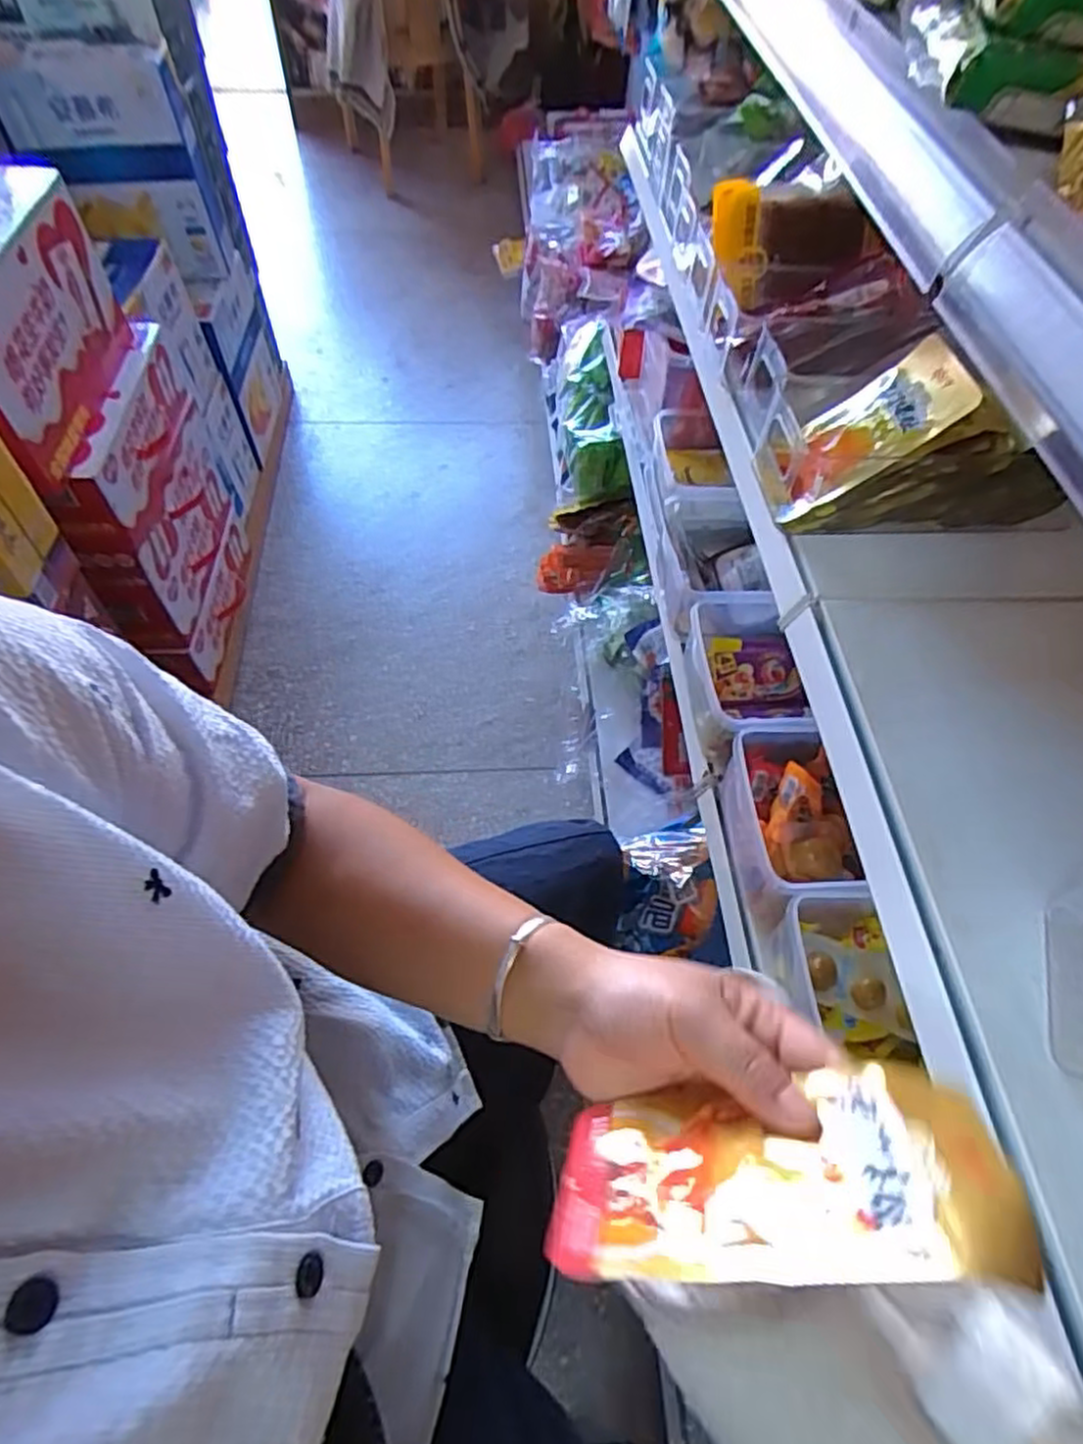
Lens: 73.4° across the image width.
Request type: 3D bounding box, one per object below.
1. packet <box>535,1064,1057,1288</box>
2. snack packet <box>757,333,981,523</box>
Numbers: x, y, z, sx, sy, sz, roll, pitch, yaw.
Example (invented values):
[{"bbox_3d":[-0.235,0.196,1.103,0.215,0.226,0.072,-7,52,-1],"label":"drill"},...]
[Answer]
[{"bbox_3d":[0.080,0.156,0.251,0.149,0.011,0.080,-11,12,9],"label":"packet"},{"bbox_3d":[0.233,-0.217,0.538,0.147,0.023,0.077,-28,51,30],"label":"snack packet"}]

